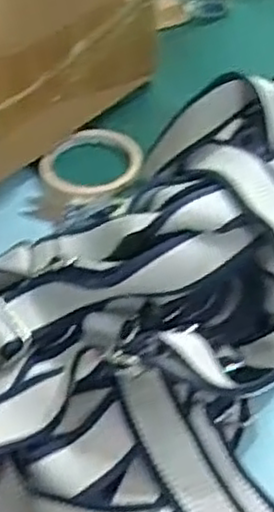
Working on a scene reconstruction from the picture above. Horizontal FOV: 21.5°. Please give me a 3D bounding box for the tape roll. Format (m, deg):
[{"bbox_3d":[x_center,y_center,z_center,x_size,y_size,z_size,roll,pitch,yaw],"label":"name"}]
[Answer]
[{"bbox_3d":[-0.042,-0.090,0.675,0.095,0.014,0.095,0,47,0],"label":"tape roll"}]

